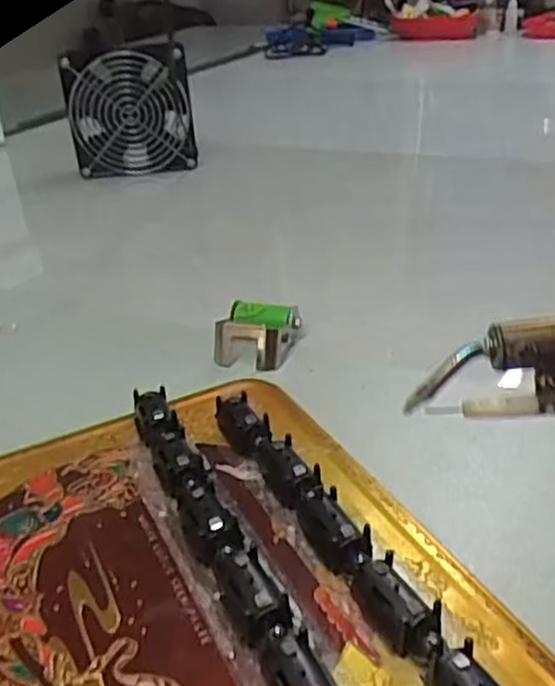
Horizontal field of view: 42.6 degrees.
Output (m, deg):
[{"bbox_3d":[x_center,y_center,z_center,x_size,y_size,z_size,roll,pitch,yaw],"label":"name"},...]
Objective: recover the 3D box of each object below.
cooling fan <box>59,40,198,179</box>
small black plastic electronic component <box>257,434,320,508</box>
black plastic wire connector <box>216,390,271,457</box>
[{"bbox_3d":[-0.148,-0.234,0.723,0.124,0.117,0.033,-7,30,-6],"label":"cooling fan"},{"bbox_3d":[0.004,0.050,0.274,0.015,0.013,0.032,-16,32,-21],"label":"small black plastic electronic component"},{"bbox_3d":[-0.015,0.035,0.304,0.016,0.014,0.033,-15,31,-19],"label":"black plastic wire connector"}]

